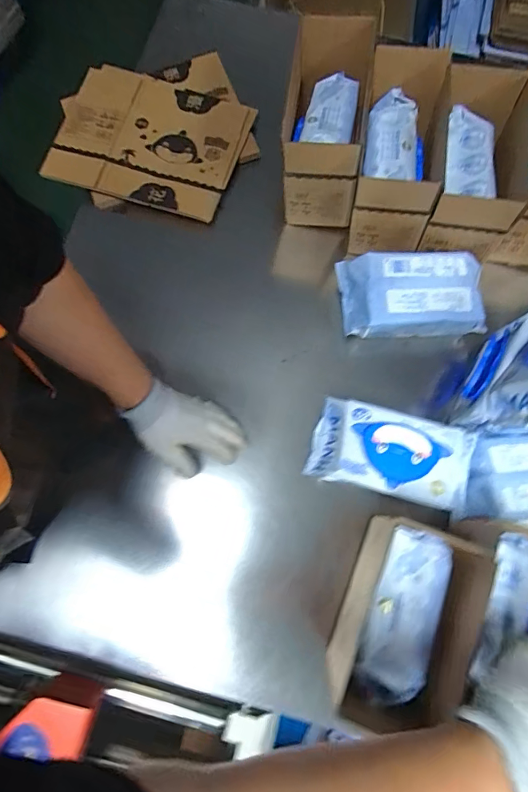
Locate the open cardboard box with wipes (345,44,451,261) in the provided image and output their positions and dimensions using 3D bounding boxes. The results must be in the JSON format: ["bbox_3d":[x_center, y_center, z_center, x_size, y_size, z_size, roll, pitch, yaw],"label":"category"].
[{"bbox_3d":[0.182,-0.327,0.558,0.114,0.152,0.212,10,78,1],"label":"open cardboard box with wipes"}]

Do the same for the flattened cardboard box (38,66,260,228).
[{"bbox_3d":[-0.183,-0.417,0.655,0.287,0.015,0.227,16,75,2],"label":"flattened cardboard box"}]

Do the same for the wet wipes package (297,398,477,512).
[{"bbox_3d":[0.166,0.075,0.527,0.201,0.047,0.105,14,78,1],"label":"wet wipes package"}]

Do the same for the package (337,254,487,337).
[{"bbox_3d":[0.209,-0.145,0.577,0.198,0.054,0.108,-1,78,-2],"label":"package"}]

